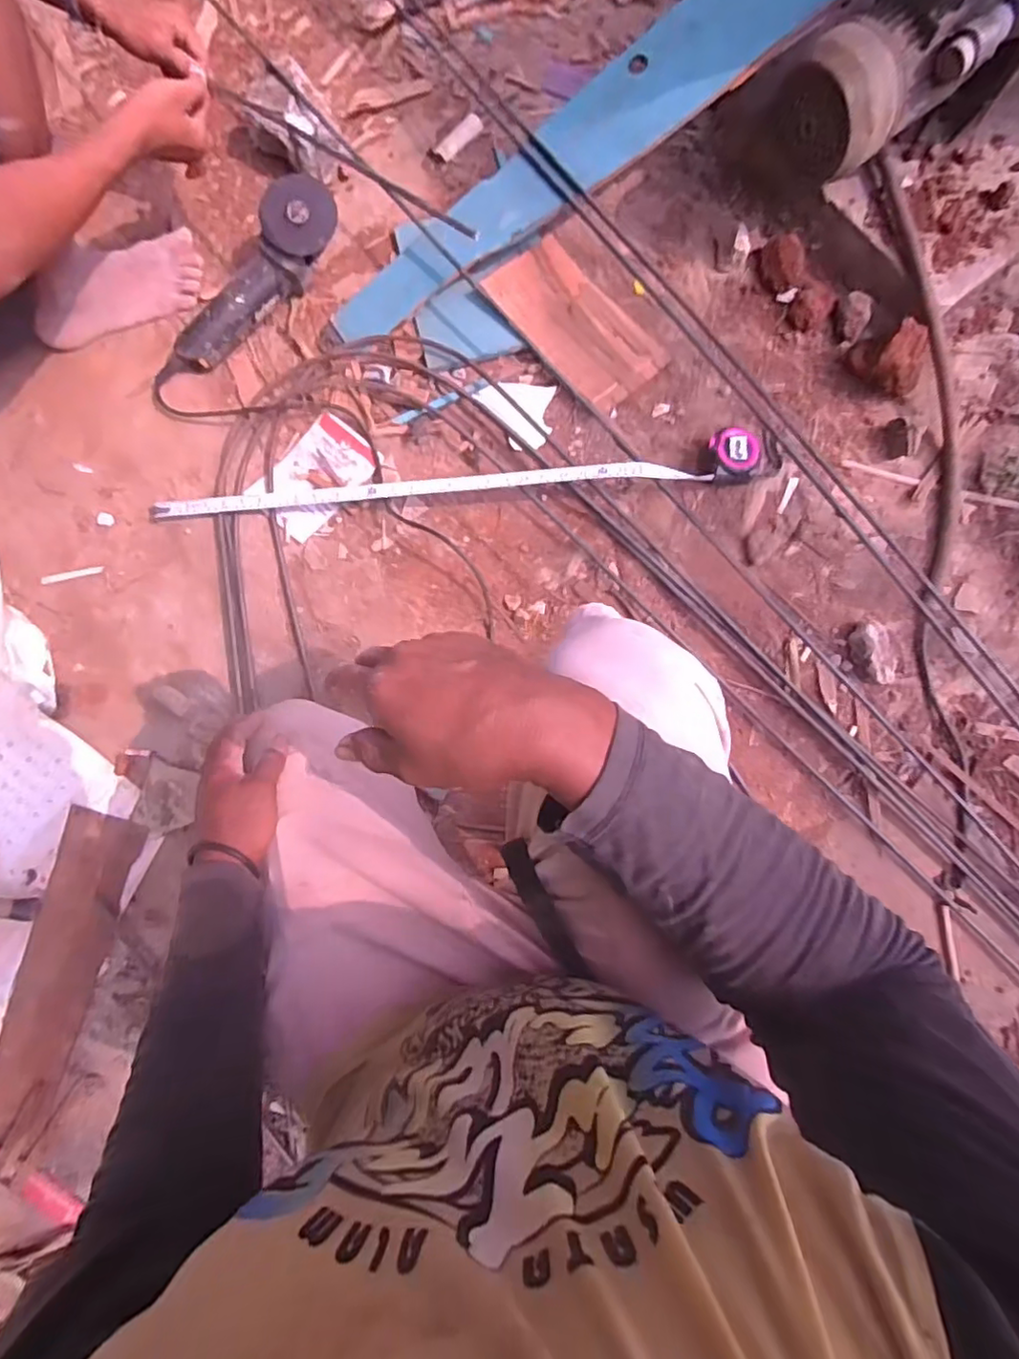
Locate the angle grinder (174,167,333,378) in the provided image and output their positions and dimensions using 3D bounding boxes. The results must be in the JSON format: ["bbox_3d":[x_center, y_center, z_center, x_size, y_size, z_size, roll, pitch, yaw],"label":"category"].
[{"bbox_3d":[-0.353,-0.558,0.856,0.300,0.073,0.090,-44,87,11],"label":"angle grinder"}]

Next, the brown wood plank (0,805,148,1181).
[{"bbox_3d":[-0.581,0.381,0.773,0.102,0.017,0.410,13,81,0],"label":"brown wood plank"}]

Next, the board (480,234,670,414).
[{"bbox_3d":[0.093,-0.495,0.846,0.127,0.013,0.246,-40,89,-5],"label":"board"}]

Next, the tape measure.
[{"bbox_3d":[-0.062,-0.274,0.813,0.851,0.079,0.068,-2,86,-1],"label":"tape measure"}]

